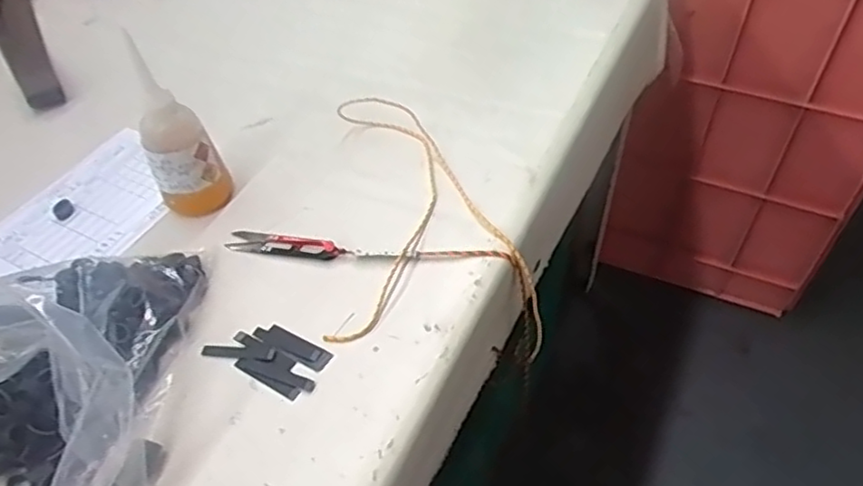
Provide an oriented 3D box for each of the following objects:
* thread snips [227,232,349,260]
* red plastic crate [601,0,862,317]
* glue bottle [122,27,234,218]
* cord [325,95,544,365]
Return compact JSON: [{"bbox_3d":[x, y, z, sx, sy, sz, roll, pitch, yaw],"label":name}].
[{"bbox_3d":[-0.130,0.002,0.599,0.109,0.015,0.020,10,50,11],"label":"thread snips"},{"bbox_3d":[0.626,-0.380,1.270,0.433,0.744,0.635,19,53,19],"label":"red plastic crate"},{"bbox_3d":[-0.225,-0.090,0.595,0.059,0.155,0.048,-23,51,-16],"label":"glue bottle"},{"bbox_3d":[-0.017,-0.003,0.659,0.184,0.167,0.251,-13,49,-8],"label":"cord"}]

